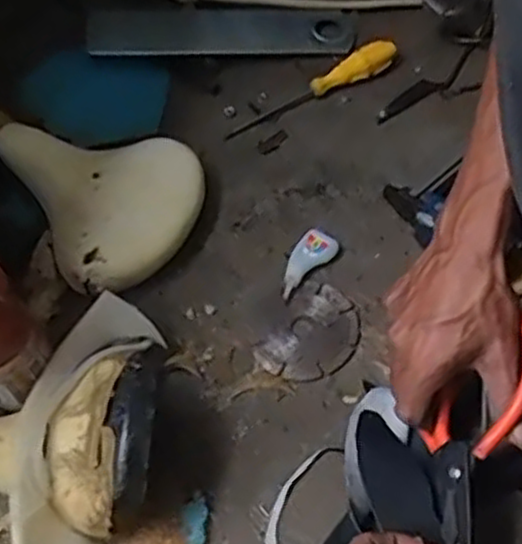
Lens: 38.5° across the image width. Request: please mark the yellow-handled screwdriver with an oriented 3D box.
[{"bbox_3d":[0.059,-0.203,0.820,0.213,0.023,0.032,-31,58,-17],"label":"yellow-handled screwdriver"}]

